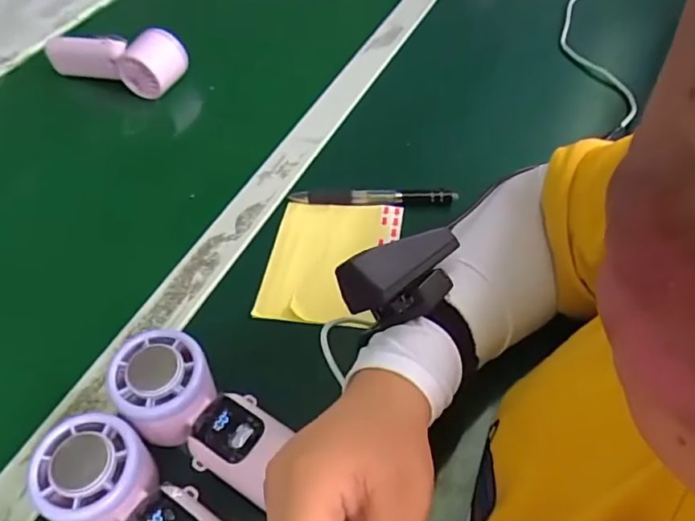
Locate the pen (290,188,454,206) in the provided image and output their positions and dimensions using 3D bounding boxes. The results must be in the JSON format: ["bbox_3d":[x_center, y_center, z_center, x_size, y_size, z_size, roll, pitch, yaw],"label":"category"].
[{"bbox_3d":[0.020,-0.054,0.469,0.136,0.014,0.013,2,49,8],"label":"pen"}]

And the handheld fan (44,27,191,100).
[{"bbox_3d":[-0.263,-0.235,0.626,0.175,0.069,0.051,19,53,21],"label":"handheld fan"}]

